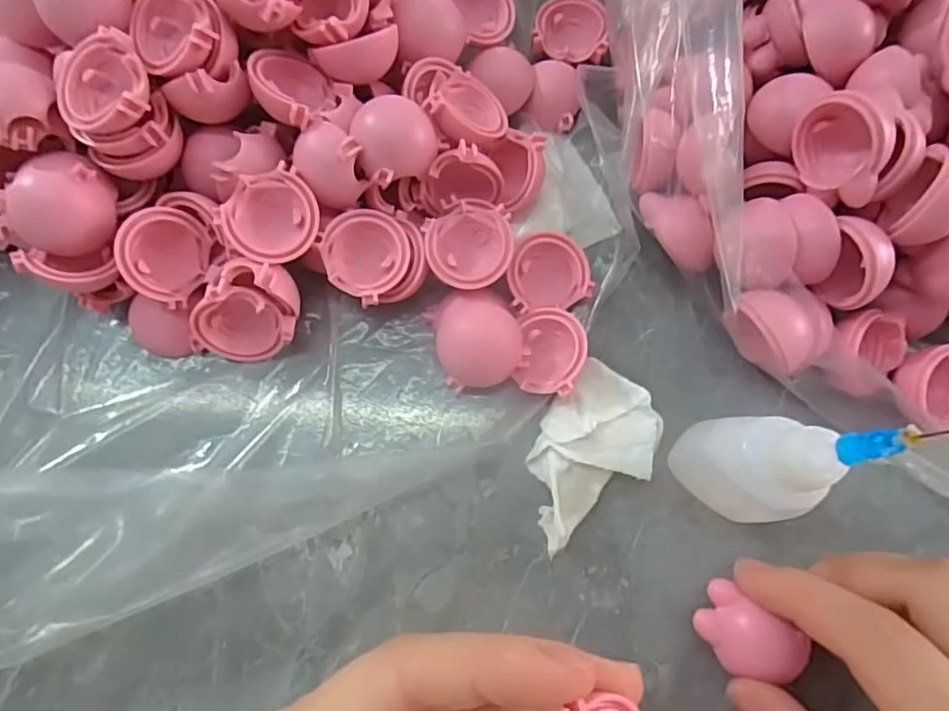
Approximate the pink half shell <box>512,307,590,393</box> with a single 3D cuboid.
[{"bbox_3d":[0.026,-0.002,0.200,0.024,0.014,0.029,5,74,-1],"label":"pink half shell"}]

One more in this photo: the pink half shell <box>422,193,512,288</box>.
[{"bbox_3d":[-0.002,-0.038,0.206,0.029,0.016,0.031,-8,81,-1],"label":"pink half shell"}]

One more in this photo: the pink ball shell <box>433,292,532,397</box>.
[{"bbox_3d":[0.001,-0.005,0.204,0.029,0.011,0.032,-16,76,-7],"label":"pink ball shell"}]

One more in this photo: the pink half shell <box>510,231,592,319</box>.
[{"bbox_3d":[0.026,-0.030,0.209,0.029,0.013,0.026,-15,76,-7],"label":"pink half shell"}]

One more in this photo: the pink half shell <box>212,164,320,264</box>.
[{"bbox_3d":[-0.066,-0.045,0.192,0.029,0.011,0.028,-43,80,-13],"label":"pink half shell"}]

